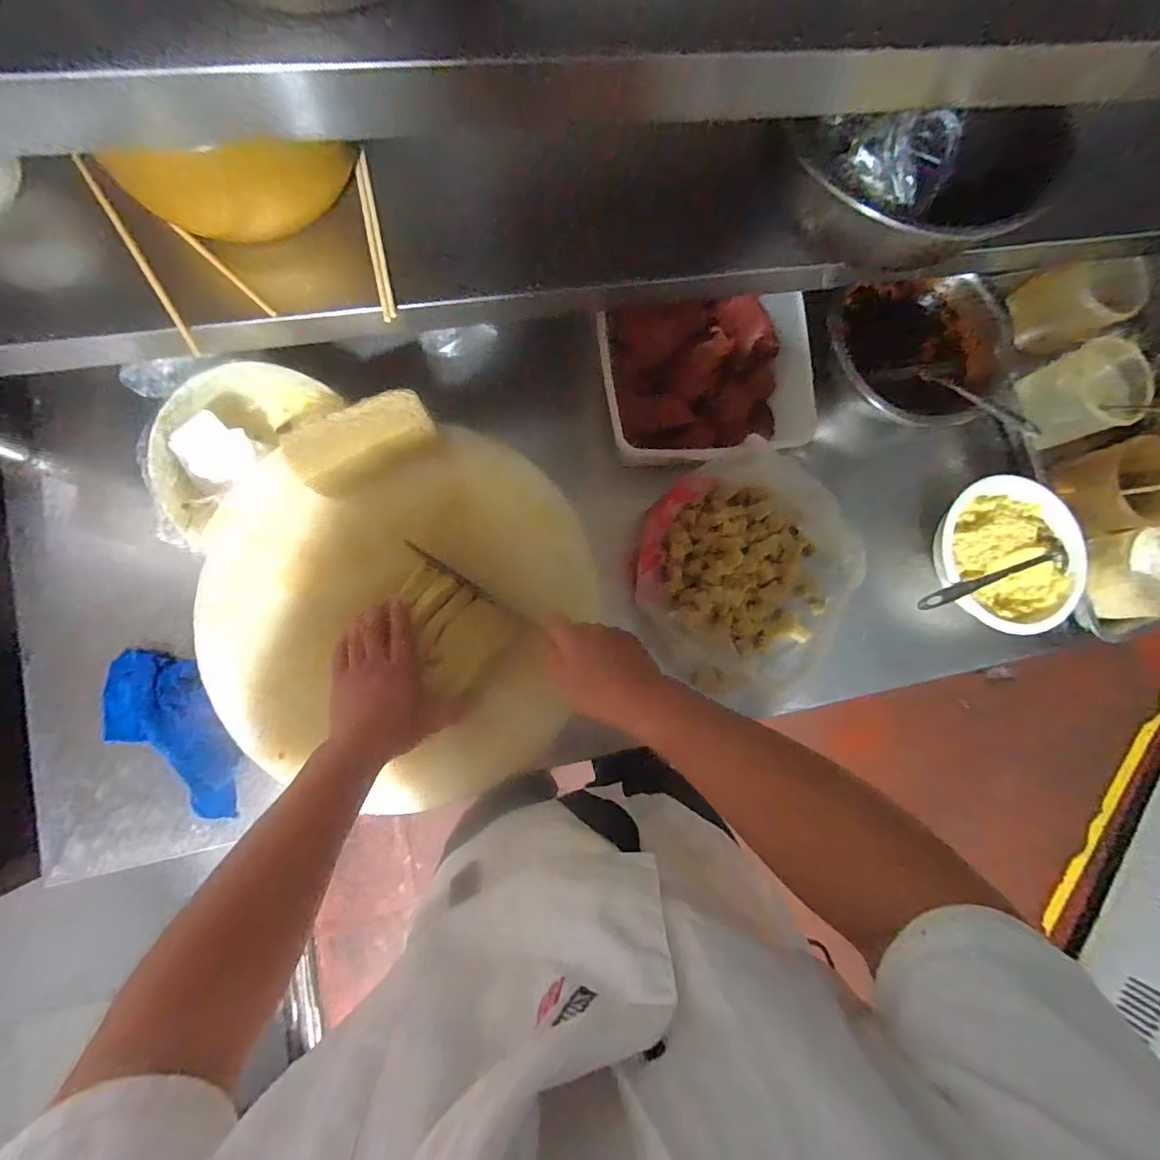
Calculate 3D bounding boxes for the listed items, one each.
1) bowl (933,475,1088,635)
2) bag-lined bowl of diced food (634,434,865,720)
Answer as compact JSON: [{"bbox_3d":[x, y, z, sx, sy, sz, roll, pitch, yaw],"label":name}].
[{"bbox_3d":[0.615,-0.036,0.747,0.206,0.068,0.225,1,83,-7],"label":"bowl"},{"bbox_3d":[0.224,0.017,0.691,0.280,0.117,0.342,-30,87,-9],"label":"bag-lined bowl of diced food"}]

